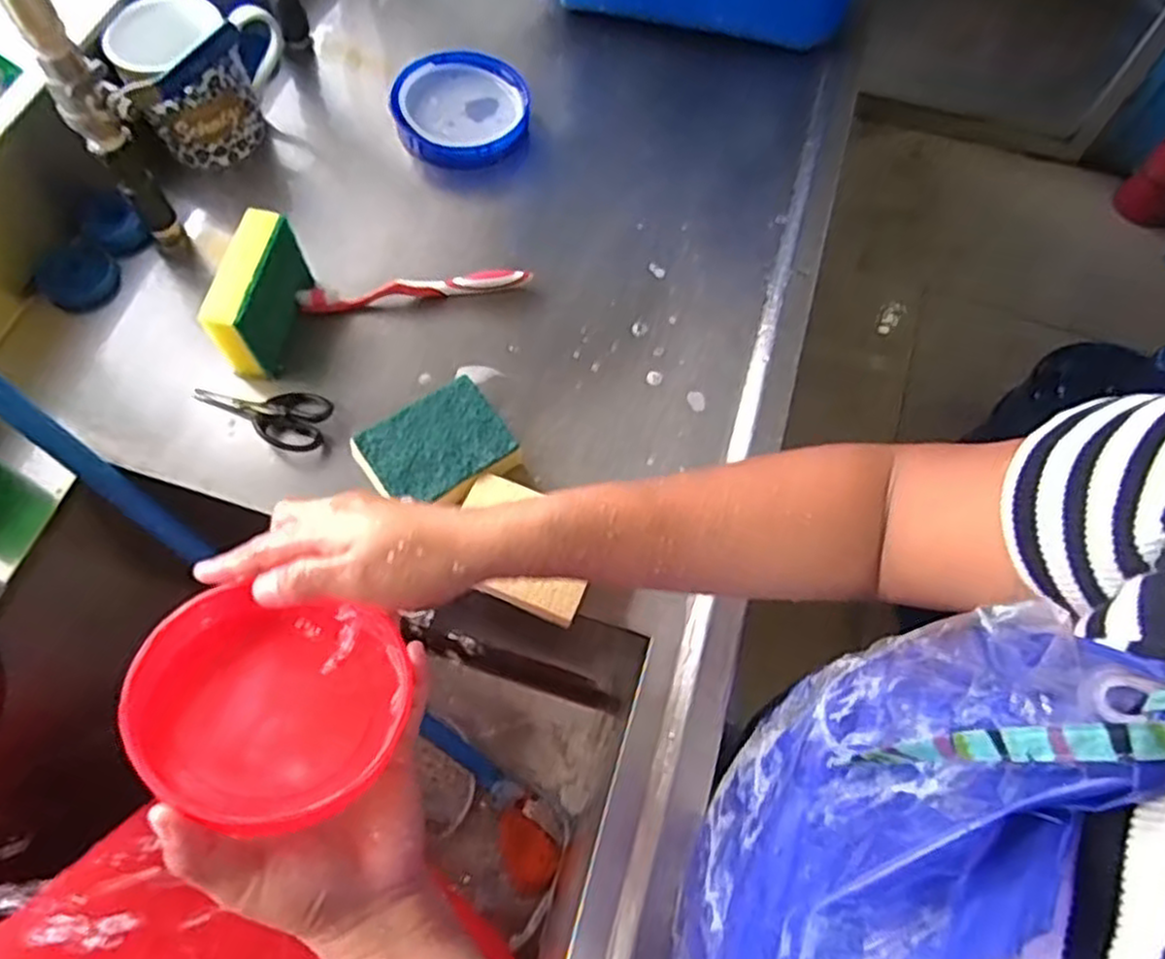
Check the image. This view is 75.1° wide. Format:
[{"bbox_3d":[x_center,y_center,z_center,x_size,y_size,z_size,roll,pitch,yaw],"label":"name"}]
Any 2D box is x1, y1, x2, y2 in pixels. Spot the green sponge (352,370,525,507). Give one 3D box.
[{"bbox_3d":[-0.104,-0.020,0.549,0.098,0.033,0.074,-35,71,-17],"label":"green sponge"}]

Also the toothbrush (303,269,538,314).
[{"bbox_3d":[-0.135,-0.155,0.617,0.182,0.019,0.025,-11,66,-8],"label":"toothbrush"}]

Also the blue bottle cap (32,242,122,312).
[{"bbox_3d":[-0.406,-0.163,0.609,0.055,0.023,0.056,1,65,-2],"label":"blue bottle cap"}]

